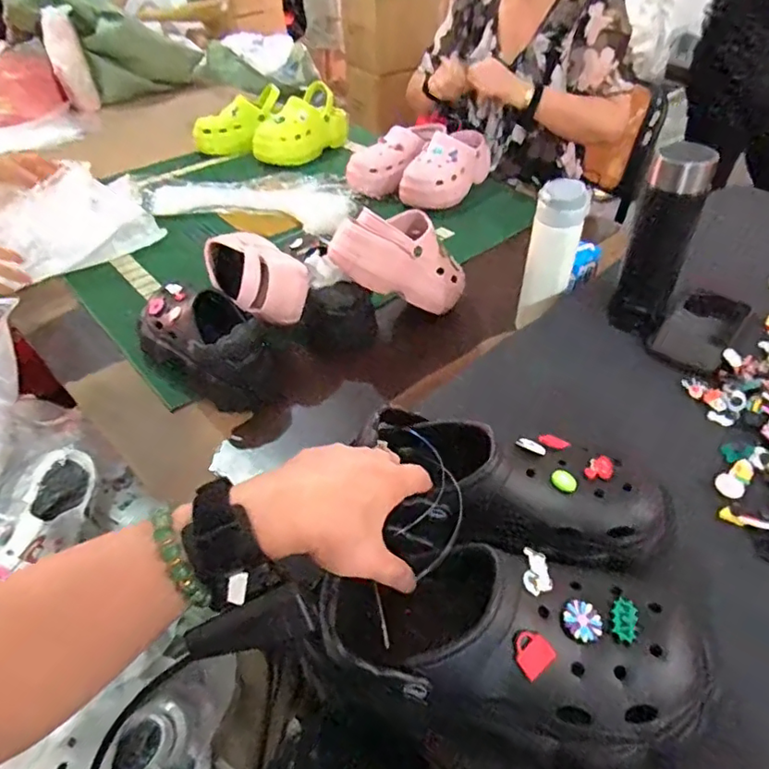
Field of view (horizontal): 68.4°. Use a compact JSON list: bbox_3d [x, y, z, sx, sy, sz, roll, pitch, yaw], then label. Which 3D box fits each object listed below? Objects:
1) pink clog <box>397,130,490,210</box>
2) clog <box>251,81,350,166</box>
[{"bbox_3d":[0.129,-0.463,1.213,0.112,0.110,0.231,29,52,30],"label":"pink clog"},{"bbox_3d":[-0.204,-0.628,1.390,0.261,0.134,0.101,-32,50,-27],"label":"clog"}]

